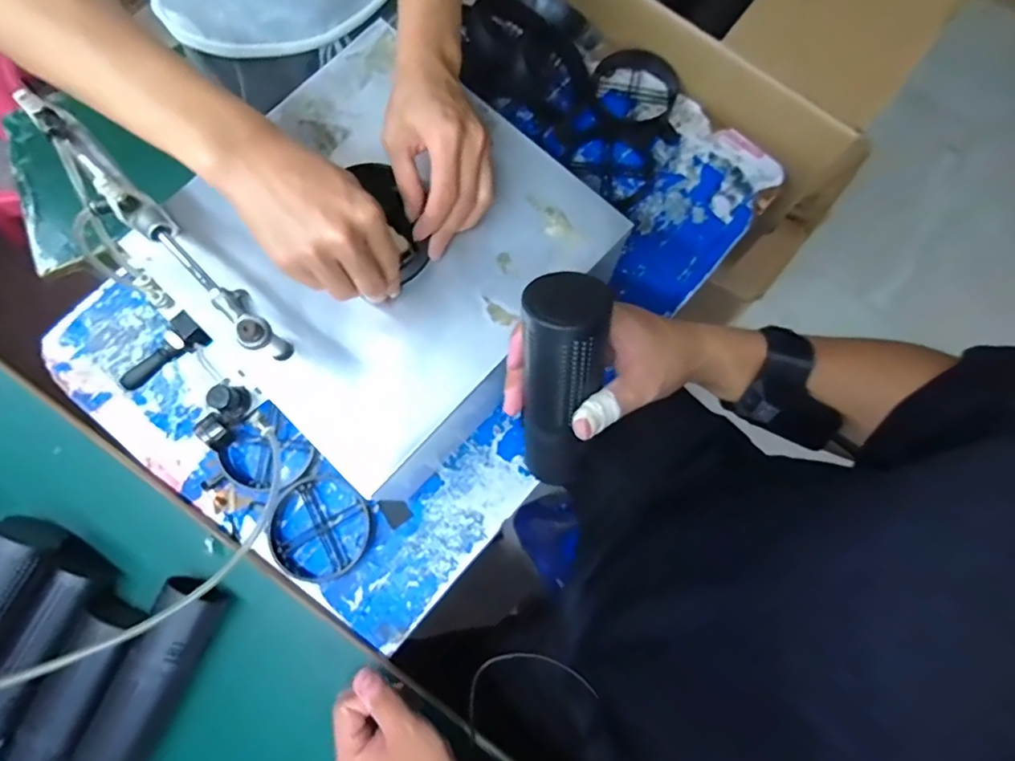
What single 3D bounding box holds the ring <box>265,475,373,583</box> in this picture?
[{"bbox_3d":[-0.183,0.143,0.547,0.094,0.015,0.097,0,78,0],"label":"ring"}]

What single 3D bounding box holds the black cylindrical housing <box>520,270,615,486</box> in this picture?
[{"bbox_3d":[0.035,0.009,0.381,0.052,0.159,0.043,3,41,1],"label":"black cylindrical housing"}]

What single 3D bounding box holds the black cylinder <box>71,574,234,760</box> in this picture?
[{"bbox_3d":[-0.307,0.259,0.487,0.050,0.058,0.165,20,79,4],"label":"black cylinder"}]

